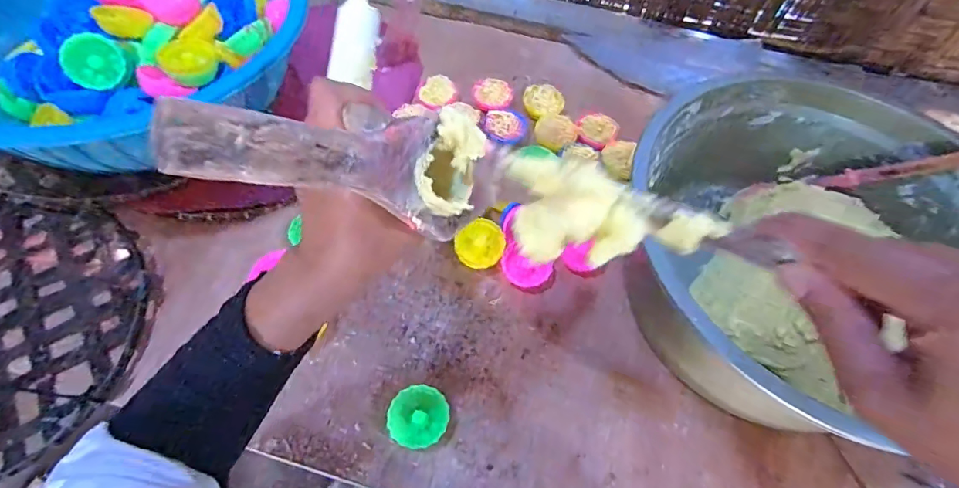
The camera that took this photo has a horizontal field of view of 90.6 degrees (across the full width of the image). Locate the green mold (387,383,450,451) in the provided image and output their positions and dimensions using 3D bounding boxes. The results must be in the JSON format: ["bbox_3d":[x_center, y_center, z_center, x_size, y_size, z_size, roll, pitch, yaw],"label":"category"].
[{"bbox_3d":[-0.063,0.183,0.499,0.059,0.026,0.060,1,59,-2],"label":"green mold"}]

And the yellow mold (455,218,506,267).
[{"bbox_3d":[0.000,0.001,0.602,0.062,0.032,0.059,4,59,0],"label":"yellow mold"}]

